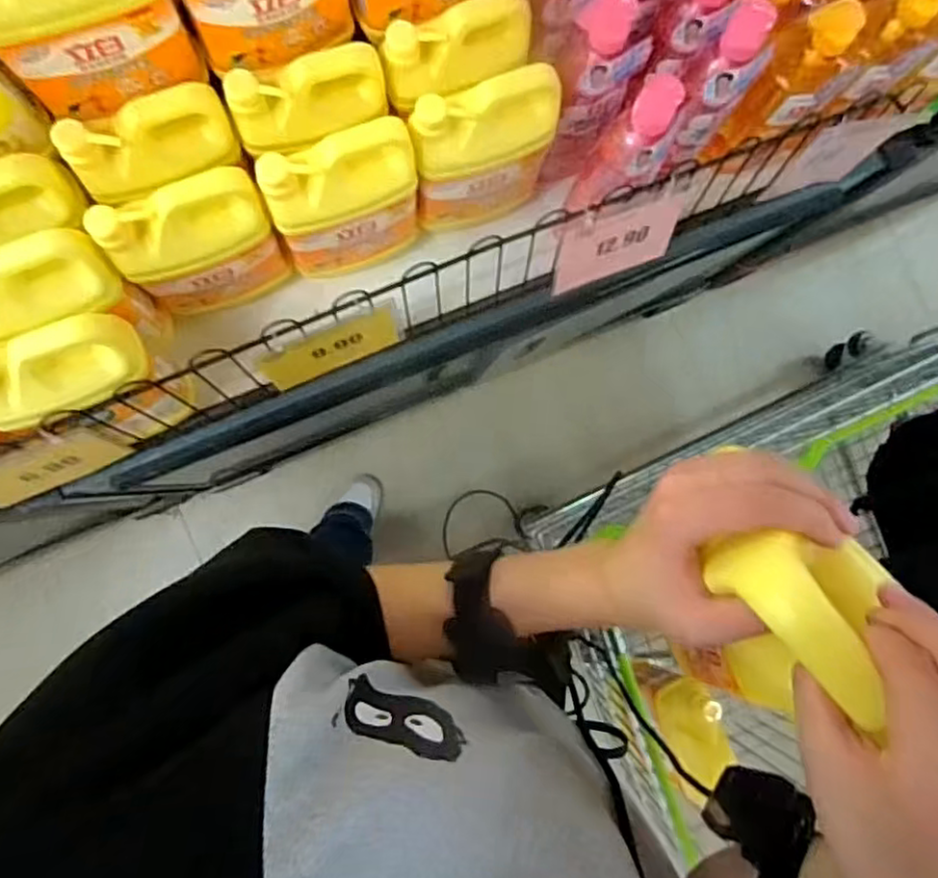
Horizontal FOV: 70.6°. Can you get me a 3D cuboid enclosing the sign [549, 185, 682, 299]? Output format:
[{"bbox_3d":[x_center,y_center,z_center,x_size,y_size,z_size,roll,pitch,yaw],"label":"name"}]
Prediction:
[{"bbox_3d":[0.163,-0.214,0.719,0.140,0.112,0.010,-20,63,-11],"label":"sign"}]

